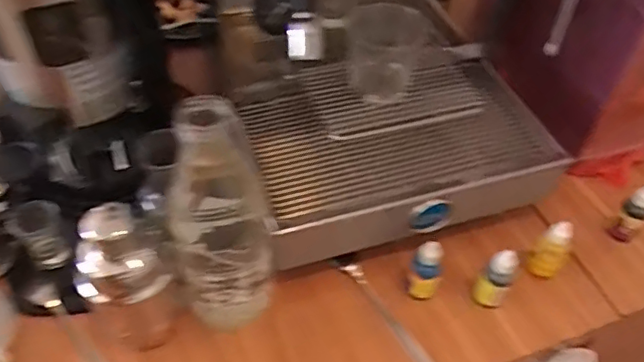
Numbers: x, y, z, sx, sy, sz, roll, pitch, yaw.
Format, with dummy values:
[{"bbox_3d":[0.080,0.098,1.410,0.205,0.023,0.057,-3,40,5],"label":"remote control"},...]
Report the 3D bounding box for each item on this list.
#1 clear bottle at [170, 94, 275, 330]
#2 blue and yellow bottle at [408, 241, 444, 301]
[{"bbox_3d":[-0.087,0.038,0.498,0.084,0.241,0.066,-8,49,-10],"label":"clear bottle"},{"bbox_3d":[0.109,0.095,0.592,0.029,0.084,0.025,18,49,13],"label":"blue and yellow bottle"}]

